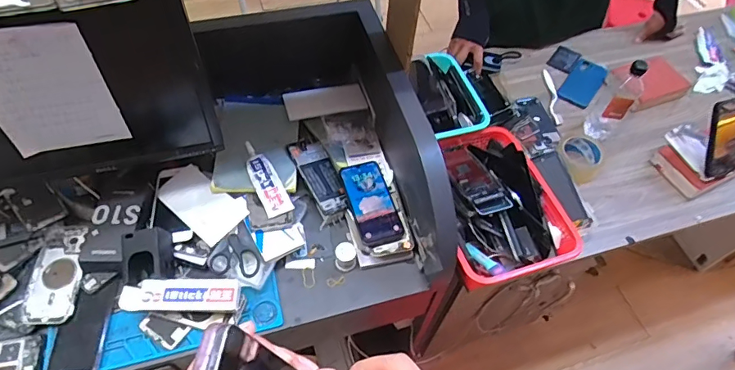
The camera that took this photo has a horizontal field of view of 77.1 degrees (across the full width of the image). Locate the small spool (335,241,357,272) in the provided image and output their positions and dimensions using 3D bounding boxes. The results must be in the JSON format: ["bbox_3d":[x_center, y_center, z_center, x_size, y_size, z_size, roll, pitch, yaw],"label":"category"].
[{"bbox_3d":[-0.036,0.120,0.776,0.040,0.031,0.040,-1,55,-4],"label":"small spool"}]

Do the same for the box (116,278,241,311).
[{"bbox_3d":[-0.288,0.170,0.708,0.181,0.033,0.046,2,55,-2],"label":"box"}]

